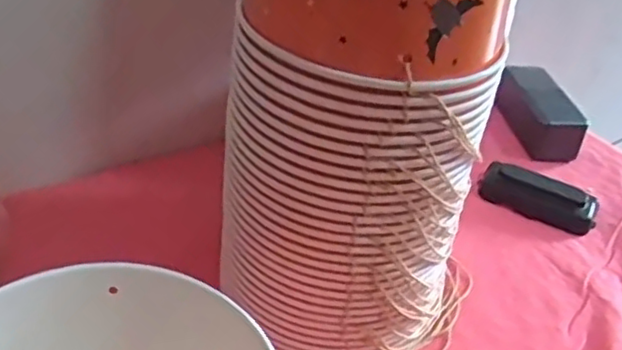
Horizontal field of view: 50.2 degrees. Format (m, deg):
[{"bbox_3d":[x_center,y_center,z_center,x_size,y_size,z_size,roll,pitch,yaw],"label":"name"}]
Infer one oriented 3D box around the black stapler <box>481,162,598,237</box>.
[{"bbox_3d":[0.215,0.020,0.629,0.107,0.027,0.046,20,38,16],"label":"black stapler"}]

